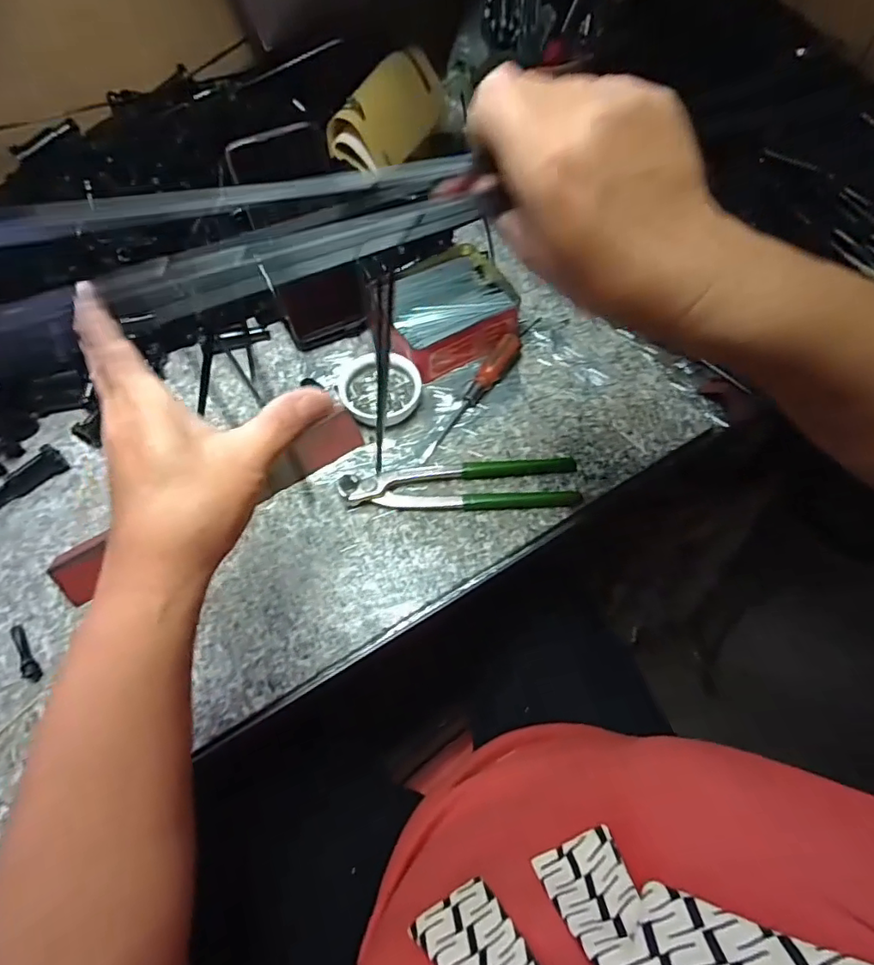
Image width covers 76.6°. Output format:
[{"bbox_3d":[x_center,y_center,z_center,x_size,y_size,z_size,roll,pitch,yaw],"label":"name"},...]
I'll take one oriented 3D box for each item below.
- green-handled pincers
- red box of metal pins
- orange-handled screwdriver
[{"bbox_3d":[0.021,0.004,0.464,0.196,0.018,0.043,-6,62,-2],"label":"green-handled pincers"},{"bbox_3d":[0.008,-0.162,0.532,0.120,0.053,0.104,-25,64,-11],"label":"red box of metal pins"},{"bbox_3d":[0.030,-0.078,0.499,0.020,0.024,0.145,31,67,16],"label":"orange-handled screwdriver"}]

